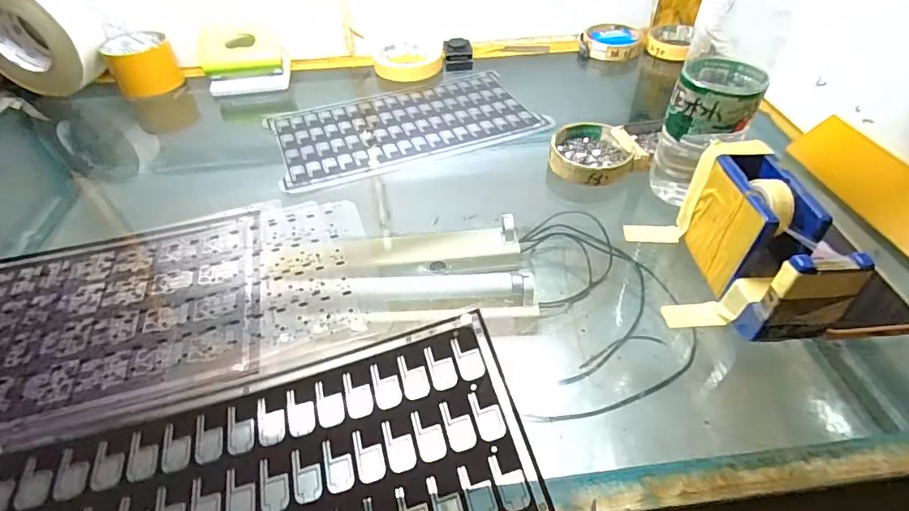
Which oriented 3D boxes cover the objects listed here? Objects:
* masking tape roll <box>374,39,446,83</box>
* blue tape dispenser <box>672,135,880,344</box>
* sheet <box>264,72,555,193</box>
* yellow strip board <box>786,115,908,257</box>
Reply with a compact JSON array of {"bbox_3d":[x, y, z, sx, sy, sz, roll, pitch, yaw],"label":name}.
[{"bbox_3d":[-0.065,-0.287,0.685,0.093,0.026,0.093,-3,45,-2],"label":"masking tape roll"},{"bbox_3d":[0.216,-0.012,0.338,0.054,0.076,0.137,-2,44,0],"label":"blue tape dispenser"},{"bbox_3d":[-0.058,-0.158,0.561,0.294,0.008,0.172,-17,47,-15],"label":"sheet"},{"bbox_3d":[0.381,-0.060,0.420,0.015,0.055,0.184,5,46,-17],"label":"yellow strip board"}]

